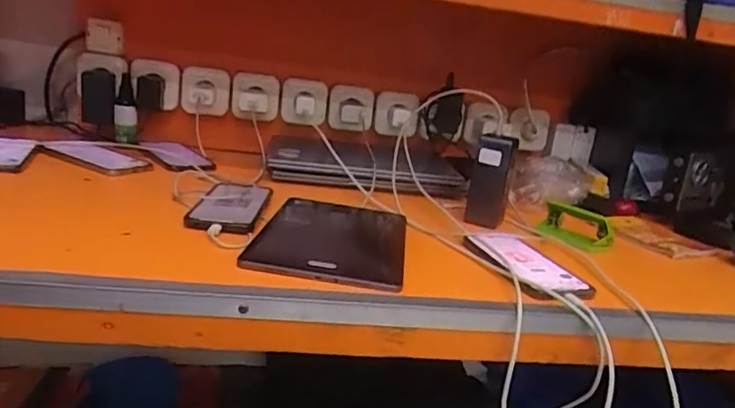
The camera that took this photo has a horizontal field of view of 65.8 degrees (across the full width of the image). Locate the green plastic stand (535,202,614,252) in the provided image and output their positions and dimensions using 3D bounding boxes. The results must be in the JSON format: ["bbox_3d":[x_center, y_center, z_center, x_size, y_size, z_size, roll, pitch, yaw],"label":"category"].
[{"bbox_3d":[0.295,0.033,0.814,0.064,0.045,0.102,-6,20,-41],"label":"green plastic stand"}]

